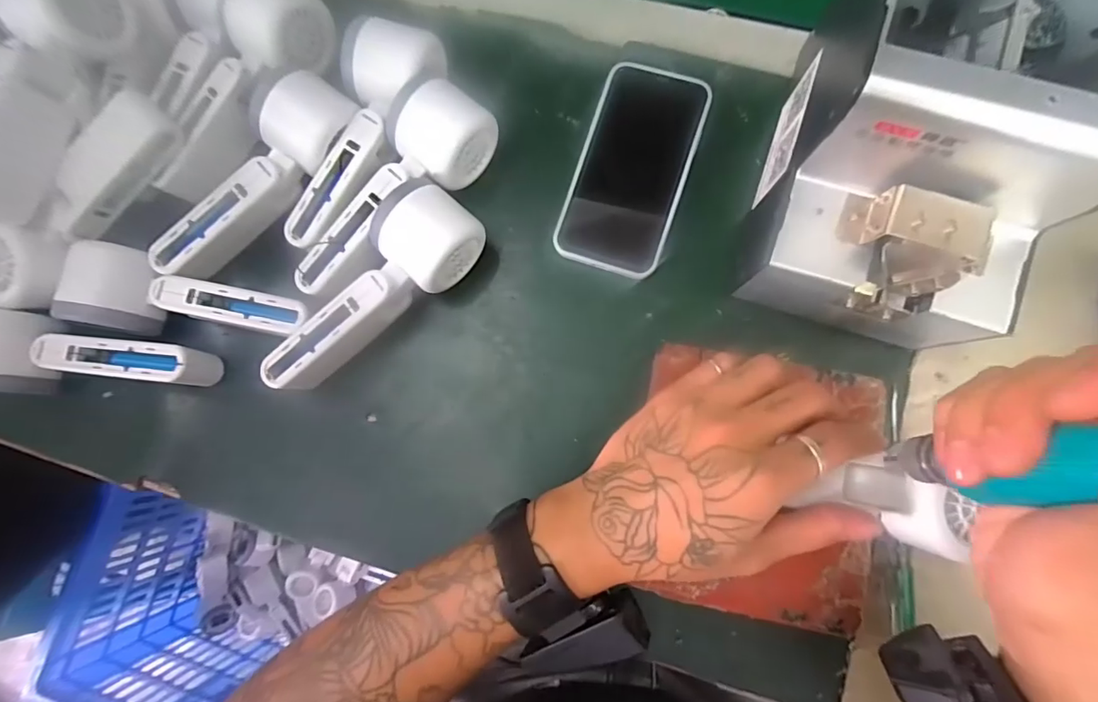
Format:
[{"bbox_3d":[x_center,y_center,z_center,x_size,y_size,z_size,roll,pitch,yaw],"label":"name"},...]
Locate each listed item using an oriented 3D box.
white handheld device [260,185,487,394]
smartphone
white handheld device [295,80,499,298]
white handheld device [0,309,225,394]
[{"bbox_3d":[-0.112,-0.034,0.331,0.055,0.050,0.160,38,87,8],"label":"white handheld device"},{"bbox_3d":[0.058,-0.125,0.348,0.074,0.010,0.142,18,84,6],"label":"smartphone"},{"bbox_3d":[-0.099,-0.099,0.338,0.059,0.050,0.163,32,86,7],"label":"white handheld device"},{"bbox_3d":[-0.308,0.007,0.335,0.155,0.060,0.053,7,83,5],"label":"white handheld device"}]

